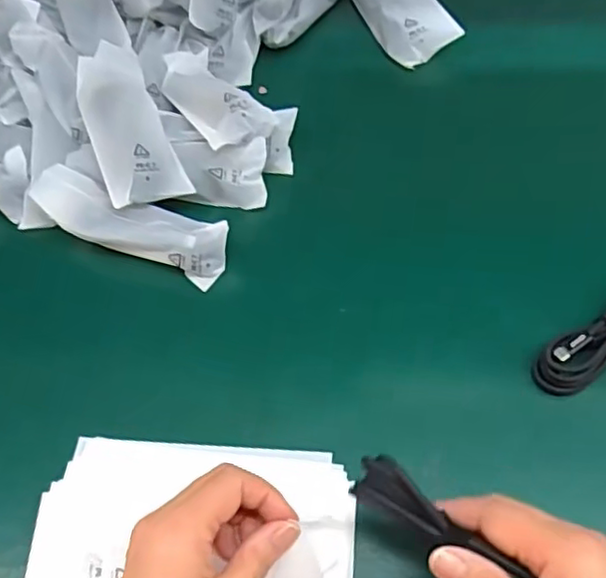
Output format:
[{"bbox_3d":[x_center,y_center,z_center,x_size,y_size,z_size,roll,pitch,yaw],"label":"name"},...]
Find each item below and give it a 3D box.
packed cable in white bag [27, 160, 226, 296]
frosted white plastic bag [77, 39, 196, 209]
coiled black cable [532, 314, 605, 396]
[{"bbox_3d":[-0.126,-0.048,0.465,0.151,0.036,0.042,18,63,14],"label":"packed cable in white bag"},{"bbox_3d":[-0.139,-0.128,0.492,0.057,0.025,0.151,-22,61,-8],"label":"frosted white plastic bag"},{"bbox_3d":[0.194,0.029,0.405,0.105,0.023,0.032,-31,62,-13],"label":"coiled black cable"}]

